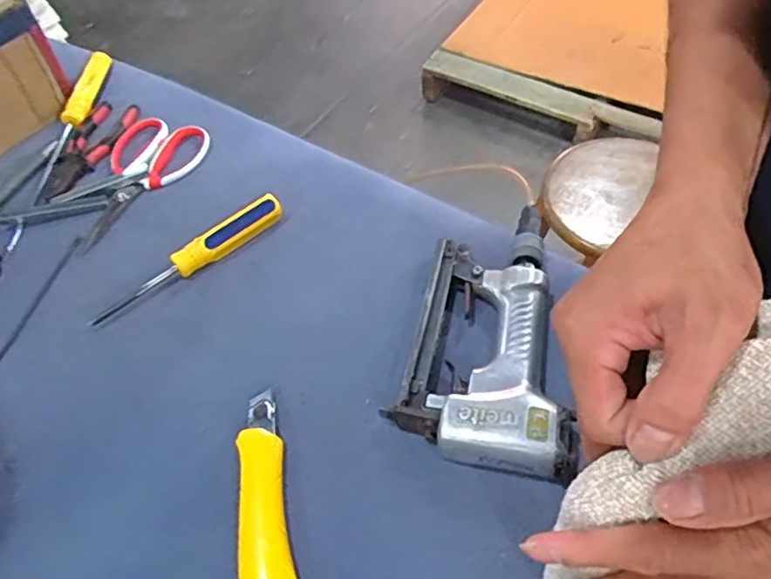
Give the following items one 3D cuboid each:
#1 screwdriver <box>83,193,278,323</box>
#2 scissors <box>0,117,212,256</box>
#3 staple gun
[{"bbox_3d":[-0.179,-0.029,0.552,0.190,0.028,0.022,-34,59,-20],"label":"screwdriver"},{"bbox_3d":[-0.279,-0.118,0.628,0.102,0.016,0.202,29,60,22],"label":"scissors"},{"bbox_3d":[0.077,0.036,0.483,0.136,0.045,0.225,2,54,4],"label":"staple gun"}]

